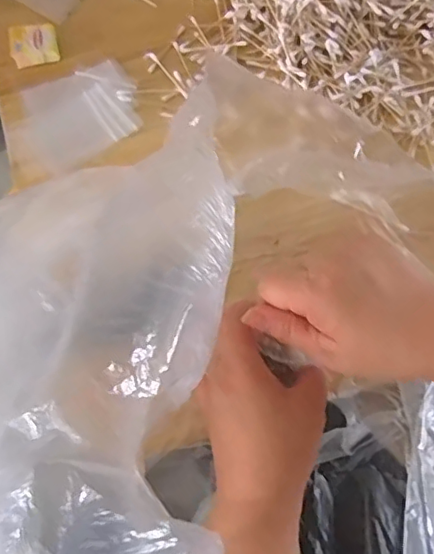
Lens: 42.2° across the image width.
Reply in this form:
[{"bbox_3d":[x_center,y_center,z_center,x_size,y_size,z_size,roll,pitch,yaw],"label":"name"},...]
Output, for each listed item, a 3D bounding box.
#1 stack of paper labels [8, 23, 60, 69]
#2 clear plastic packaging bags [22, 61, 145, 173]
[{"bbox_3d":[-0.192,-0.244,0.587,0.048,0.016,0.044,-12,66,-8],"label":"stack of paper labels"},{"bbox_3d":[-0.136,-0.166,0.561,0.125,0.004,0.103,-34,71,-16],"label":"clear plastic packaging bags"}]

